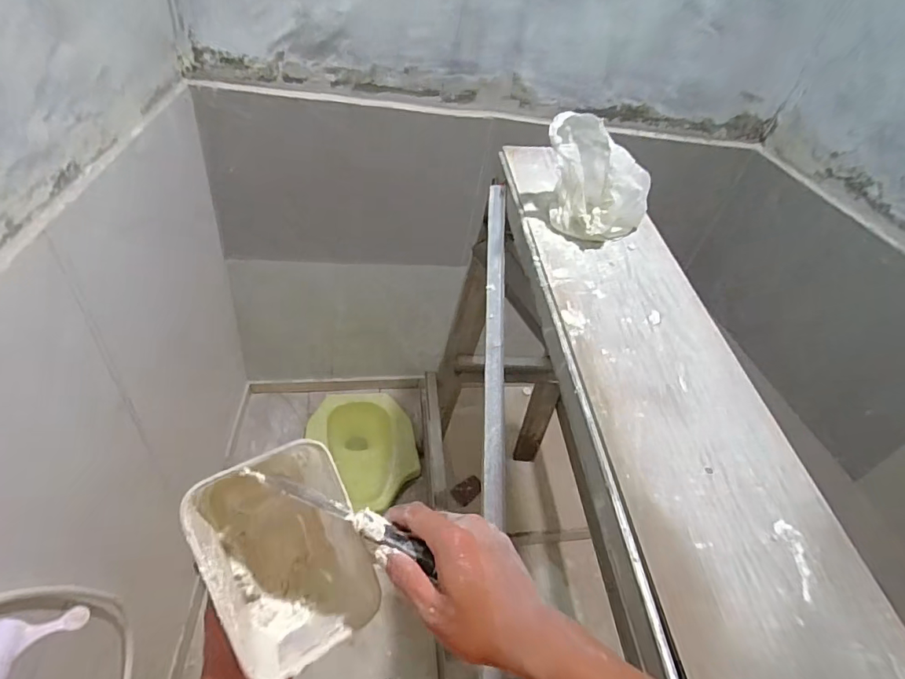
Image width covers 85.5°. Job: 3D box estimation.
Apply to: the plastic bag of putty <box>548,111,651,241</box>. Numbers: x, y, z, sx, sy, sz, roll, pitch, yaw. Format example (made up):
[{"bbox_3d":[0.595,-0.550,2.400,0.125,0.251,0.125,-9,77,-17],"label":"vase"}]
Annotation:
[{"bbox_3d":[0.207,-0.226,0.708,0.133,0.149,0.112,29,47,26],"label":"plastic bag of putty"}]

